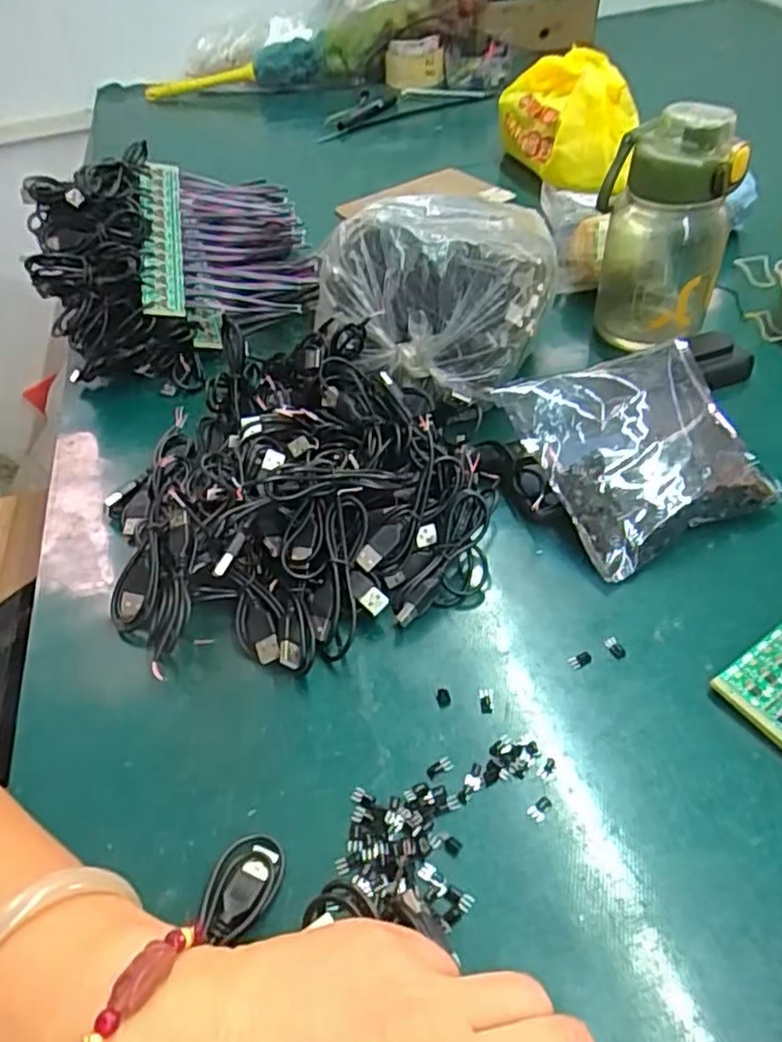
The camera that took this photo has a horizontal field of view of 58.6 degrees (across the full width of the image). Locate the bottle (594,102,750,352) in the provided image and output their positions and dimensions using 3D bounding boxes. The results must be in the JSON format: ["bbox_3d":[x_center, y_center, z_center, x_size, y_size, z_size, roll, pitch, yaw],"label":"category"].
[{"bbox_3d":[0.209,-0.224,0.539,0.095,0.172,0.092,15,48,17],"label":"bottle"}]

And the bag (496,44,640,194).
[{"bbox_3d":[0.190,-0.436,0.753,0.139,0.106,0.121,2,48,9],"label":"bag"}]

